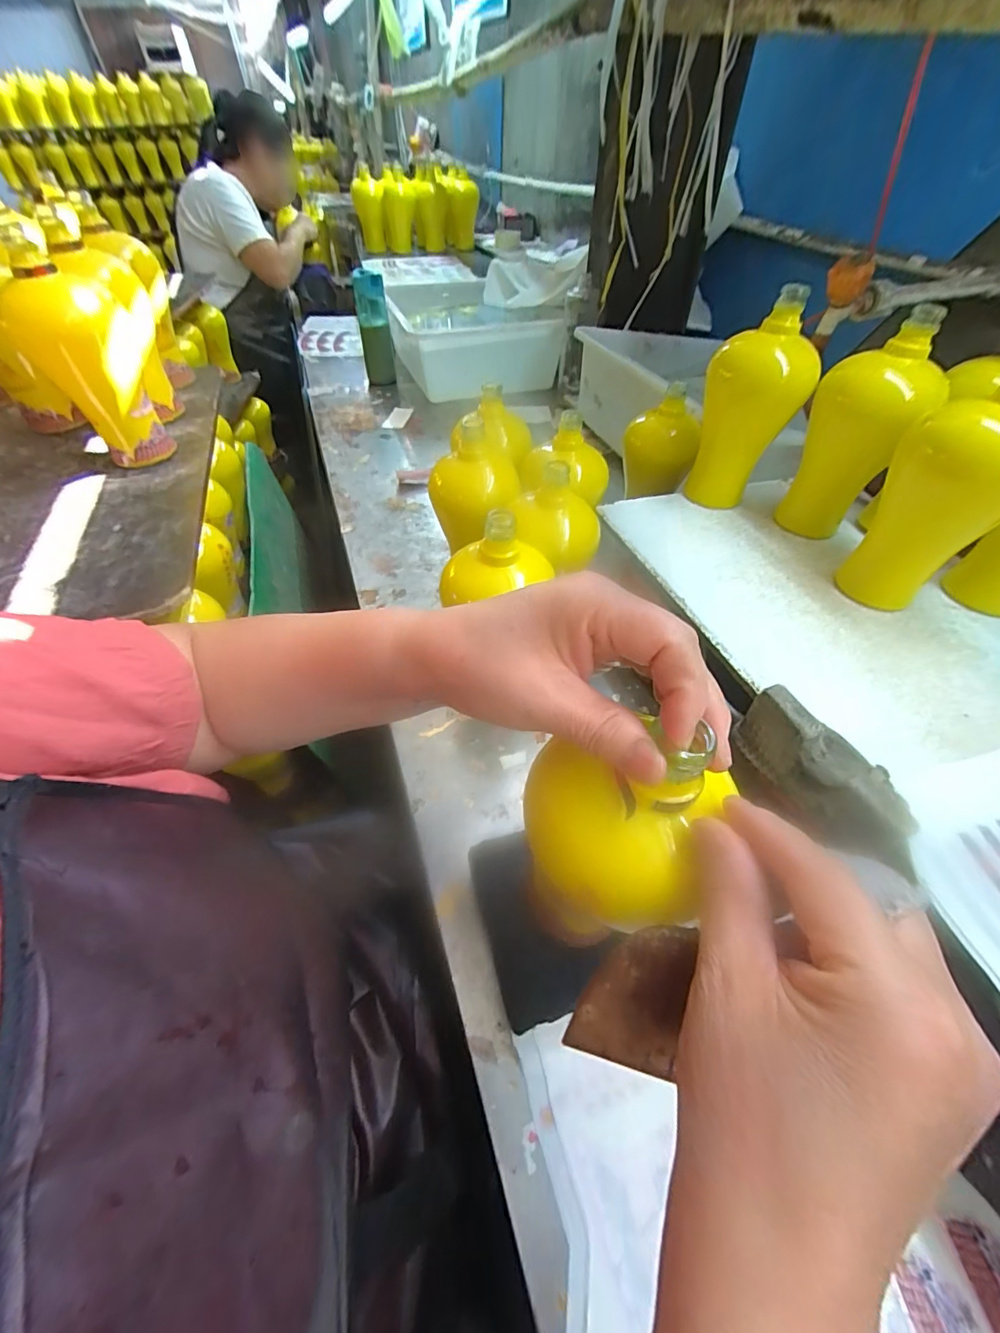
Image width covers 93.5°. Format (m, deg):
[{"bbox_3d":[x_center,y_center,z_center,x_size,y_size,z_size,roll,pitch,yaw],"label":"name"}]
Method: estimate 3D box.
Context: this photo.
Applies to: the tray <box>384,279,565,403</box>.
[{"bbox_3d":[-0.075,-0.784,1.118,0.327,0.146,0.411,-14,52,-9],"label":"tray"}]

